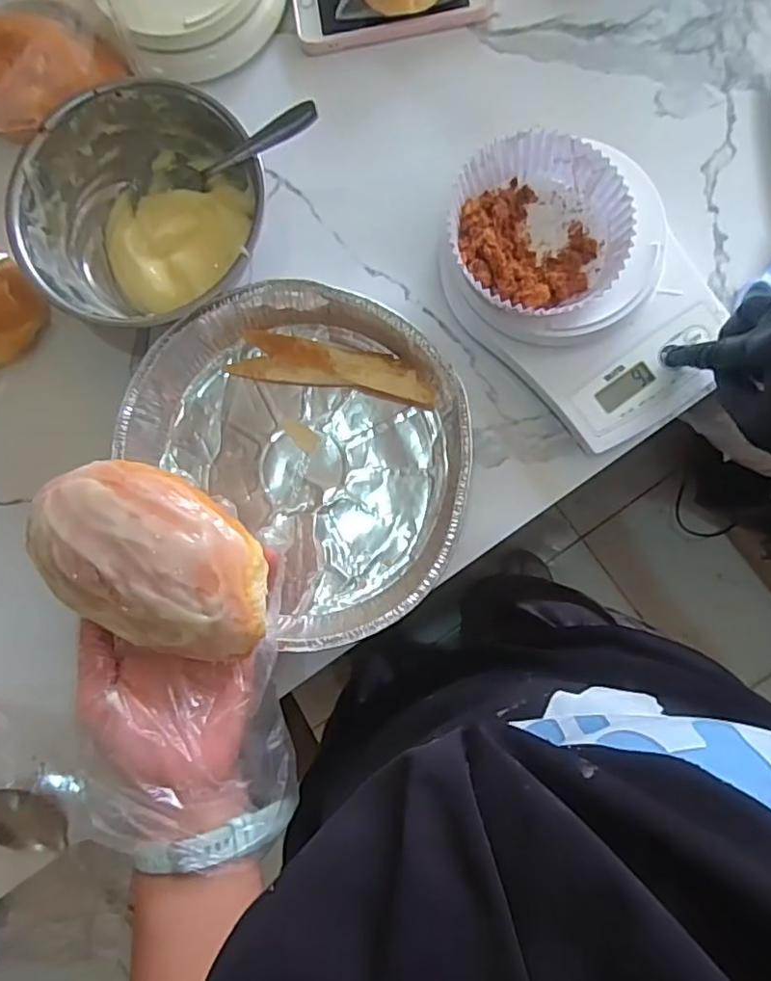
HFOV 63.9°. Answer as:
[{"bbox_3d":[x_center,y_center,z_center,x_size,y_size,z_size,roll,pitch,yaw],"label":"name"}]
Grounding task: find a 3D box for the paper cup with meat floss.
[{"bbox_3d":[0.090,-0.157,0.363,0.099,0.032,0.097,0,84,4],"label":"paper cup with meat floss"}]

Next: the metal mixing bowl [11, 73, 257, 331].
[{"bbox_3d":[-0.154,-0.178,0.409,0.151,0.060,0.149,0,85,5],"label":"metal mixing bowl"}]

